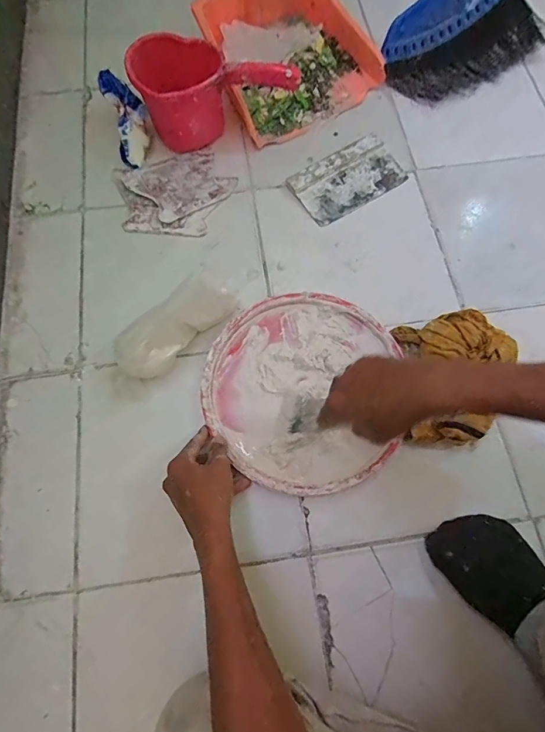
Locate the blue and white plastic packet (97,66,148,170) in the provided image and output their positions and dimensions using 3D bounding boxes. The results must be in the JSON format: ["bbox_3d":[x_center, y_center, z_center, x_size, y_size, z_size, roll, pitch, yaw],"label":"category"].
[{"bbox_3d":[-0.253,-0.433,0.688,0.062,0.032,0.156,-16,94,-5],"label":"blue and white plastic packet"}]

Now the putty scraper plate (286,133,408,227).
[{"bbox_3d":[0.135,-0.335,0.697,0.193,0.011,0.110,-32,74,-10],"label":"putty scraper plate"}]

